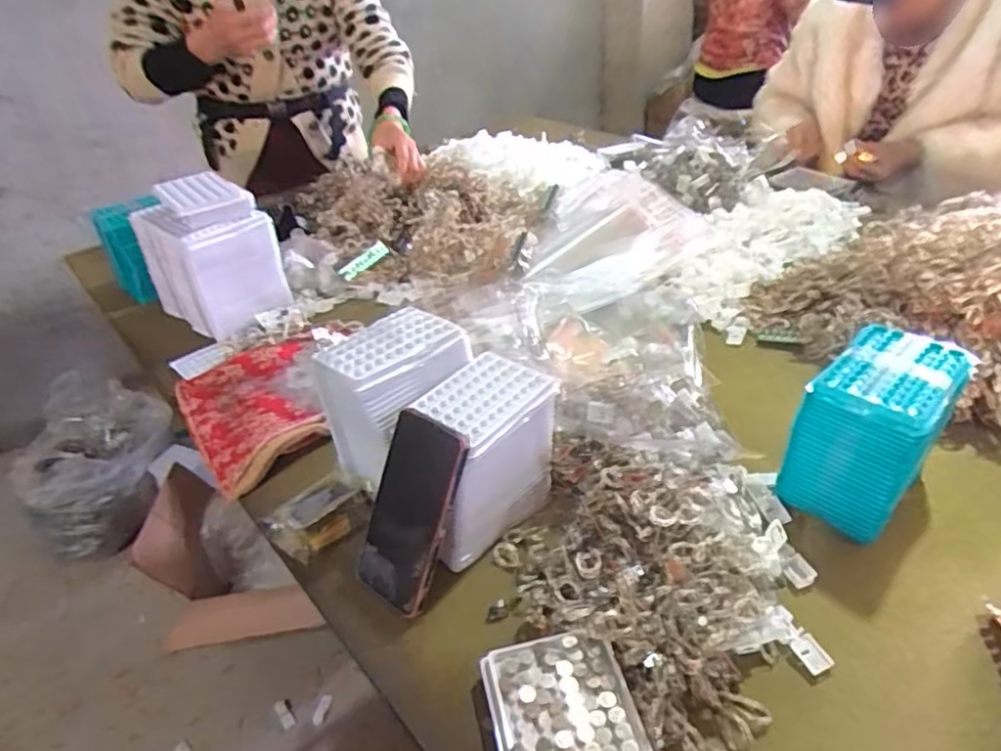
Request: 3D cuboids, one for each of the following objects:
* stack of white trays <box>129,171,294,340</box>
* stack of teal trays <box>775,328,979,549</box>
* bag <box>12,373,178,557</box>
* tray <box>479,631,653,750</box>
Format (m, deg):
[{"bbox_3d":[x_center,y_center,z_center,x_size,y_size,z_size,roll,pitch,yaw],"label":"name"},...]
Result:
[{"bbox_3d":[-0.429,-0.184,0.936,0.173,0.177,0.135,25,46,34],"label":"stack of white trays"},{"bbox_3d":[0.341,0.049,0.585,0.098,0.127,0.143,27,47,36],"label":"stack of teal trays"},{"bbox_3d":[-0.996,0.197,1.570,0.339,0.246,0.421,-25,41,-24],"label":"bag"},{"bbox_3d":[0.047,0.251,0.450,0.100,0.025,0.129,-11,37,-8],"label":"tray"}]

